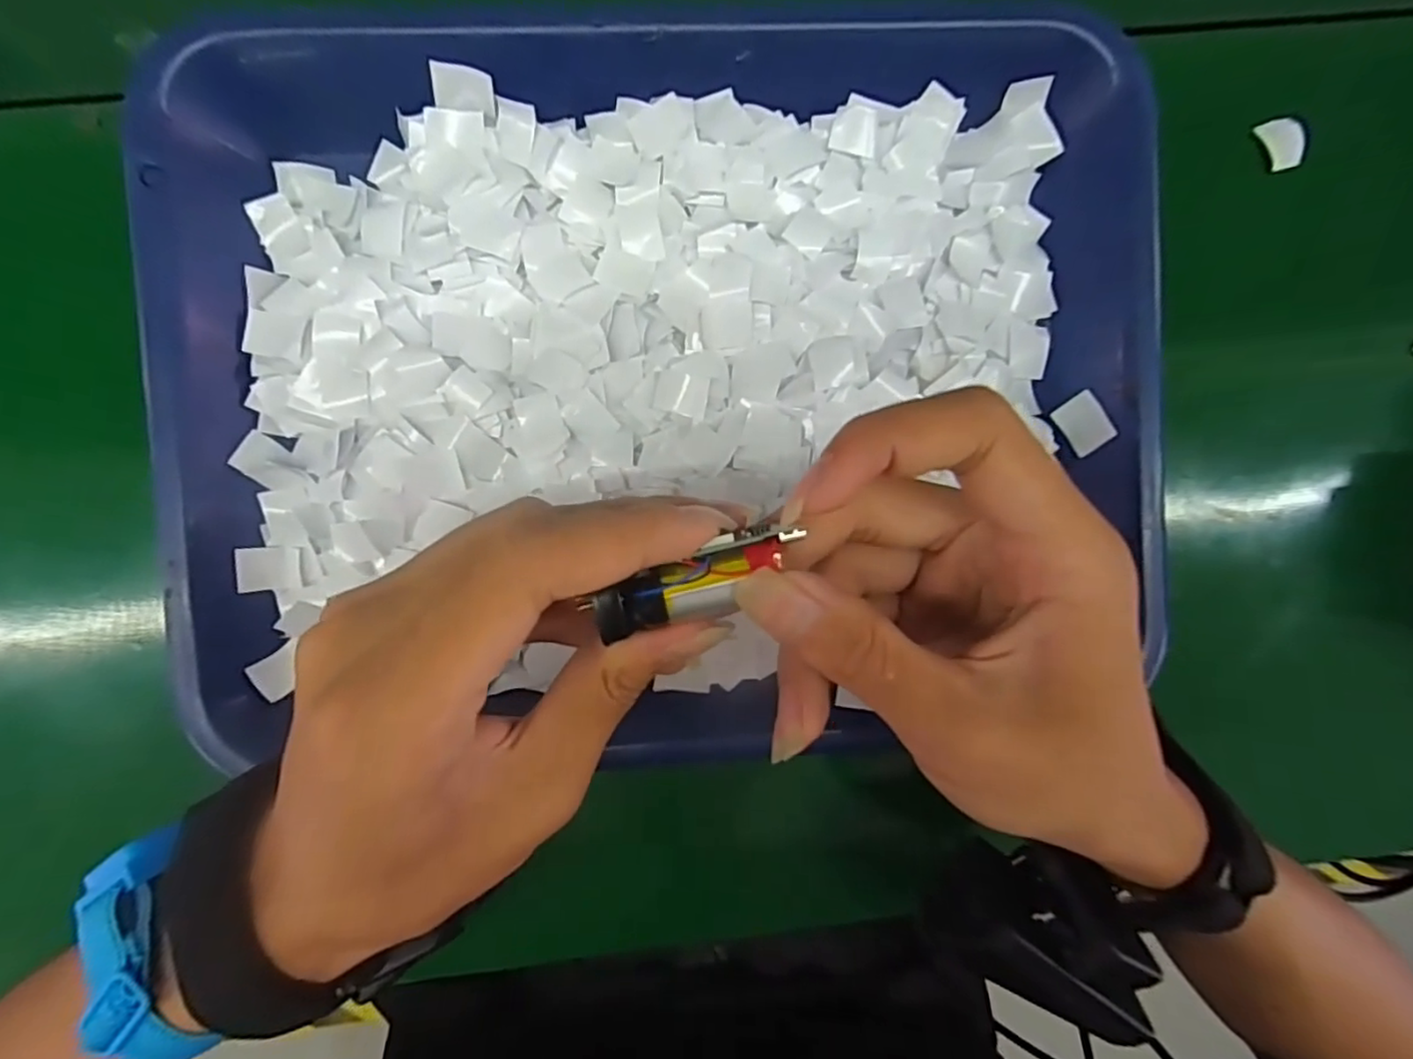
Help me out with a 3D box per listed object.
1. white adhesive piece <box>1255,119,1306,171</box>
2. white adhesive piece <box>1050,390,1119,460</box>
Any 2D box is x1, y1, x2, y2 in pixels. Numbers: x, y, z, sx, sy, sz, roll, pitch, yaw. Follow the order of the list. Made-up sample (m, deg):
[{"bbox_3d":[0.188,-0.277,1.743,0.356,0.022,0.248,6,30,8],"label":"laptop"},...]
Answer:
[{"bbox_3d":[0.228,-0.153,0.255,0.017,0.004,0.020,-12,96,-1],"label":"white adhesive piece"},{"bbox_3d":[0.139,-0.039,0.236,0.004,0.016,0.021,-8,67,-37],"label":"white adhesive piece"}]

